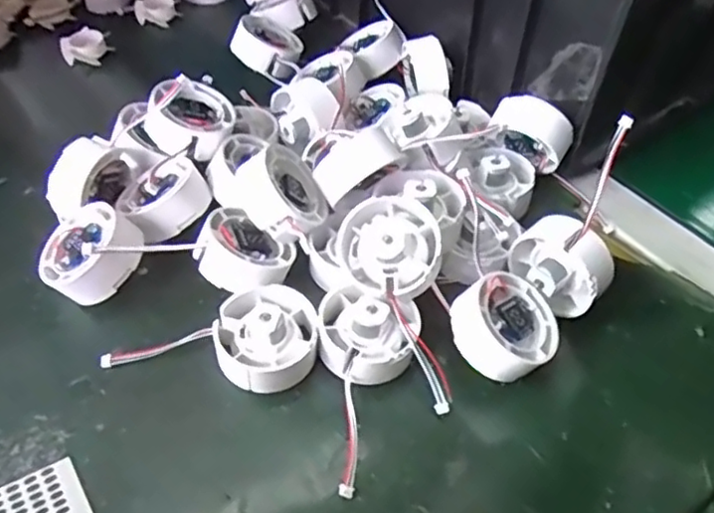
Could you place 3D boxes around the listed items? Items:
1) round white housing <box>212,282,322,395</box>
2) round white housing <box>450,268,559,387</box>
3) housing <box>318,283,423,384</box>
[{"bbox_3d":[-0.048,0.042,0.348,0.054,0.030,0.052,1,48,-1],"label":"round white housing"},{"bbox_3d":[0.078,0.037,0.348,0.054,0.025,0.054,16,53,-22],"label":"round white housing"},{"bbox_3d":[0.005,0.042,0.349,0.053,0.026,0.049,1,66,-2],"label":"housing"}]

